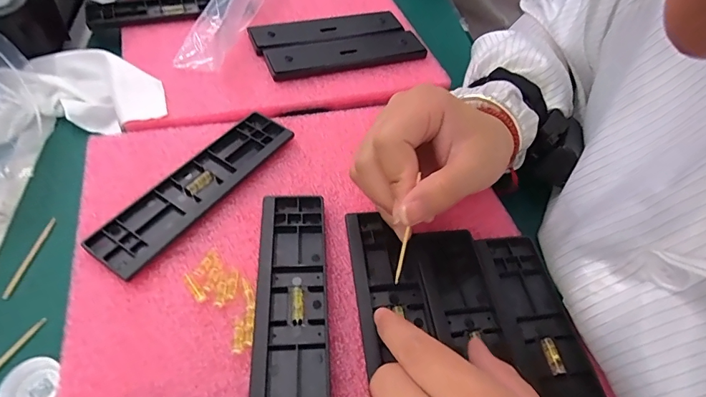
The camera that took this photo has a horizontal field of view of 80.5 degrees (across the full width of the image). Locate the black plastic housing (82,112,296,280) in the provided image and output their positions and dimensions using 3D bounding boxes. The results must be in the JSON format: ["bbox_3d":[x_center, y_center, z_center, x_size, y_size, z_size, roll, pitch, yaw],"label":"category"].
[{"bbox_3d":[-0.108,-0.010,0.298,0.041,0.009,0.158,30,55,16],"label":"black plastic housing"}]

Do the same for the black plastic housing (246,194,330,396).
[{"bbox_3d":[-0.037,0.063,0.250,0.043,0.008,0.159,0,52,-6],"label":"black plastic housing"}]

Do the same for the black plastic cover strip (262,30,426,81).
[{"bbox_3d":[-0.006,-0.144,0.409,0.158,0.009,0.043,-14,55,-17],"label":"black plastic cover strip"}]

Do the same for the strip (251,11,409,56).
[{"bbox_3d":[-0.026,-0.177,0.431,0.159,0.008,0.048,-15,56,-17],"label":"strip"}]

